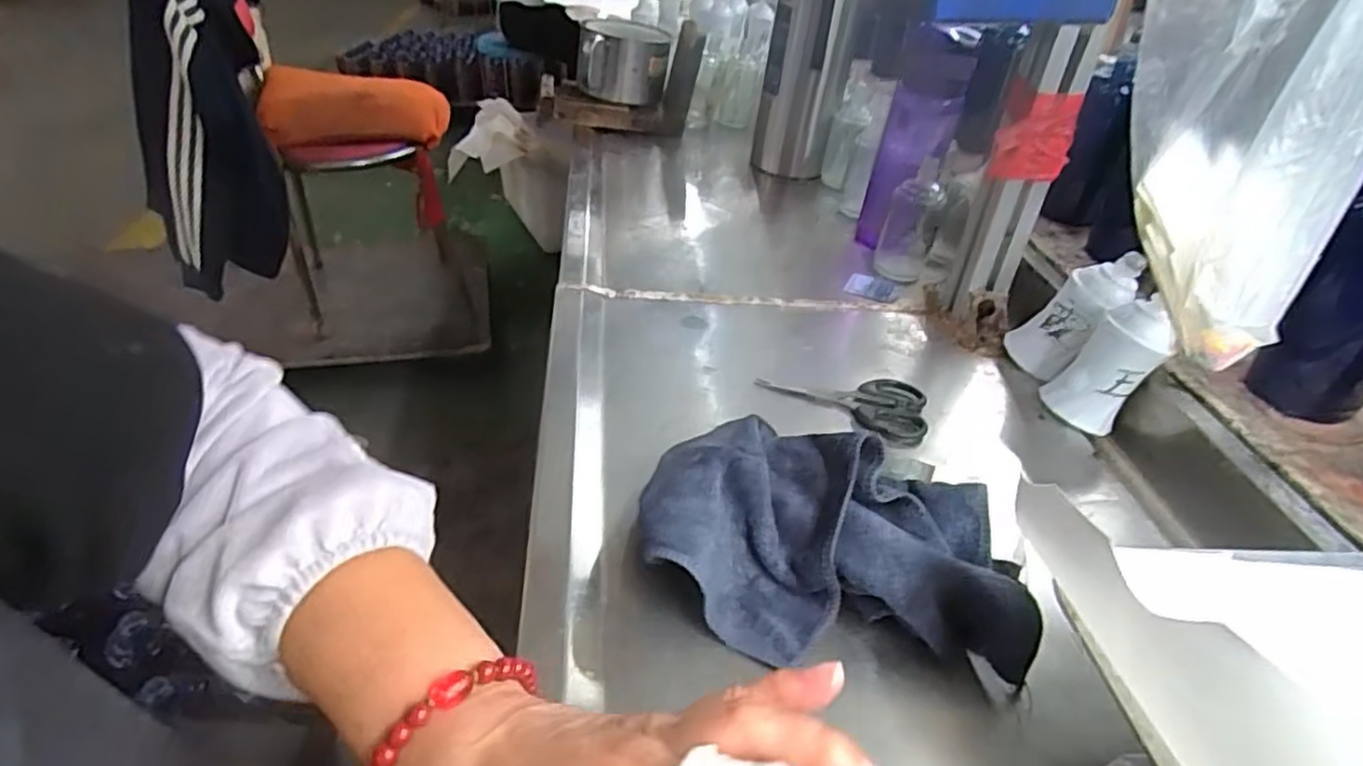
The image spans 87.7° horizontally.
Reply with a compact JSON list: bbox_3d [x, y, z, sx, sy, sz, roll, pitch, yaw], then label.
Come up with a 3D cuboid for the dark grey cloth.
[{"bbox_3d":[0.088,0.088,0.407,0.222,0.065,0.153,17,38,18],"label":"dark grey cloth"}]

